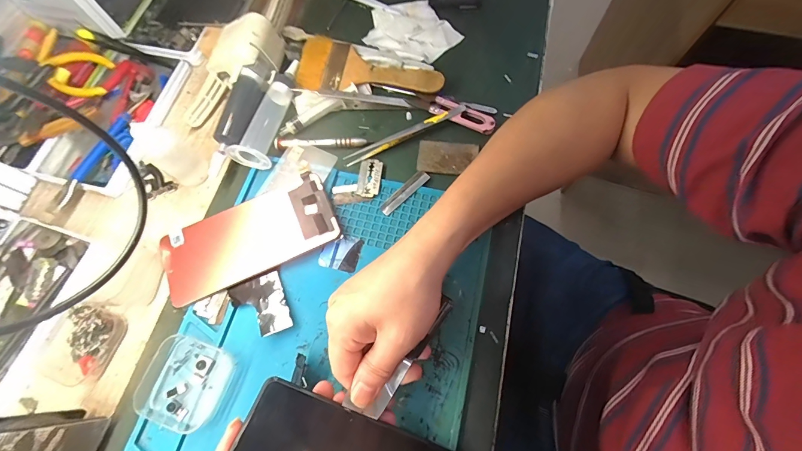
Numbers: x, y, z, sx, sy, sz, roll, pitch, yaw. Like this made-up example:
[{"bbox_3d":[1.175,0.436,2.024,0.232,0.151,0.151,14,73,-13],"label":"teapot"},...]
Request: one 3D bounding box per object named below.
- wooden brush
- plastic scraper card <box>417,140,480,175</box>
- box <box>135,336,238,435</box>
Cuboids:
[{"bbox_3d":[-0.035,-0.175,0.387,0.162,0.017,0.062,11,70,6],"label":"wooden brush"},{"bbox_3d":[0.046,-0.070,0.352,0.057,0.004,0.034,8,70,4],"label":"plastic scraper card"},{"bbox_3d":[-0.176,0.127,0.283,0.062,0.017,0.062,14,70,7],"label":"box"}]

